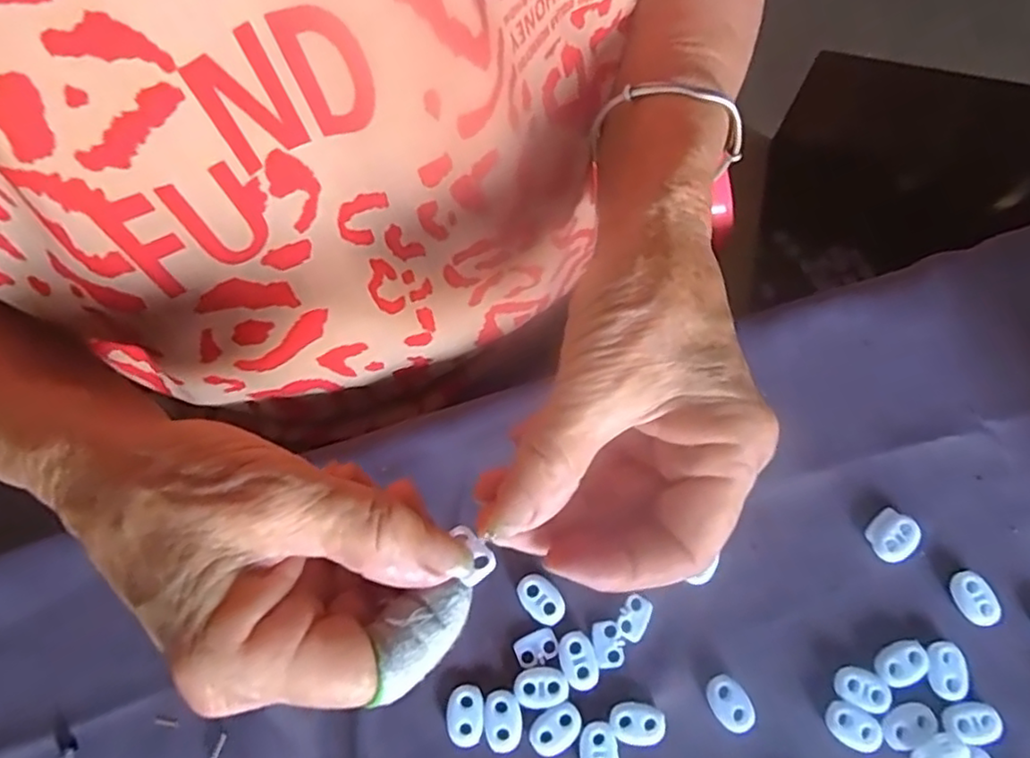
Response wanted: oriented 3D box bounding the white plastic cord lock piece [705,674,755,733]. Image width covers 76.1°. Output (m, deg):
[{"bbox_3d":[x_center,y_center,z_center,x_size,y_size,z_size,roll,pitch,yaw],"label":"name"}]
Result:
[{"bbox_3d":[0.089,0.135,0.274,0.015,0.004,0.022,-23,73,-6],"label":"white plastic cord lock piece"}]

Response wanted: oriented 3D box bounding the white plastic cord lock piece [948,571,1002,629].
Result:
[{"bbox_3d":[0.199,0.095,0.284,0.015,0.007,0.023,-21,73,-5],"label":"white plastic cord lock piece"}]

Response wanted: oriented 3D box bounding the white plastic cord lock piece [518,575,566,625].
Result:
[{"bbox_3d":[0.011,0.096,0.287,0.016,0.004,0.023,-40,75,-11],"label":"white plastic cord lock piece"}]

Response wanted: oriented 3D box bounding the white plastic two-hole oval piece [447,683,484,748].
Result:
[{"bbox_3d":[-0.021,0.140,0.273,0.015,0.004,0.023,0,72,2],"label":"white plastic two-hole oval piece"}]

